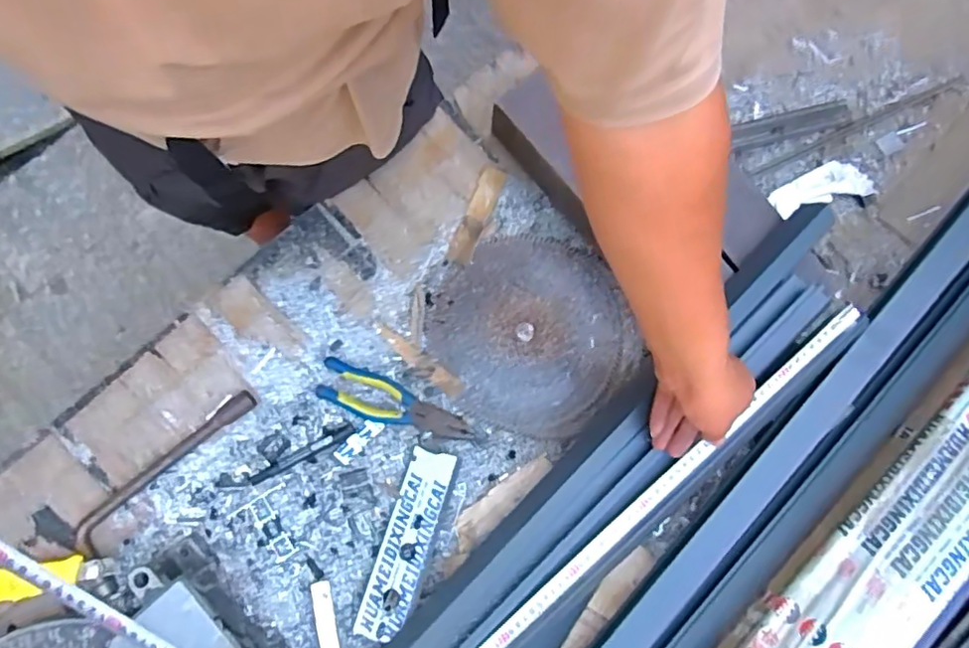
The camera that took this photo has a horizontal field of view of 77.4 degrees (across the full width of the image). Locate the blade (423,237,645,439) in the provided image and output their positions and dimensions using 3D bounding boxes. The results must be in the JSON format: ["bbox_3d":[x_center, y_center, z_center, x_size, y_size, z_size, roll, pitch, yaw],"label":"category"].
[{"bbox_3d":[0.060,0.013,0.754,0.229,0.008,0.244,0,82,-3],"label":"blade"}]

